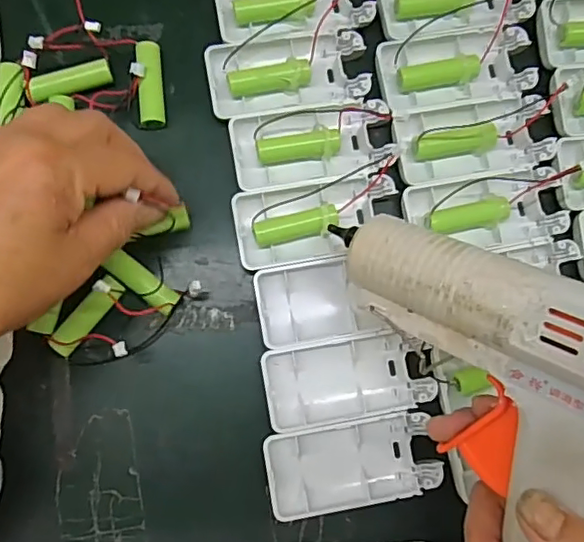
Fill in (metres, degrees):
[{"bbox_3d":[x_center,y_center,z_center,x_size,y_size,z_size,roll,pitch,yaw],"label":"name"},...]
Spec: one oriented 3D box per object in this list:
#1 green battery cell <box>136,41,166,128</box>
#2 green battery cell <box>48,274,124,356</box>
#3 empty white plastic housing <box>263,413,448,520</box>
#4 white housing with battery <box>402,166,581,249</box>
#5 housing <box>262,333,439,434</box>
[{"bbox_3d":[-0.083,-0.111,0.340,0.014,0.016,0.051,-6,83,-5],"label":"green battery cell"},{"bbox_3d":[-0.114,0.025,0.320,0.014,0.013,0.049,38,82,1],"label":"green battery cell"},{"bbox_3d":[0.033,0.106,0.317,0.091,0.013,0.045,-9,84,-6],"label":"empty white plastic housing"},{"bbox_3d":[0.116,-0.036,0.340,0.096,0.017,0.041,-6,83,-5],"label":"white housing with battery"},{"bbox_3d":[0.031,0.061,0.322,0.091,0.013,0.043,-8,83,-5],"label":"housing"}]

